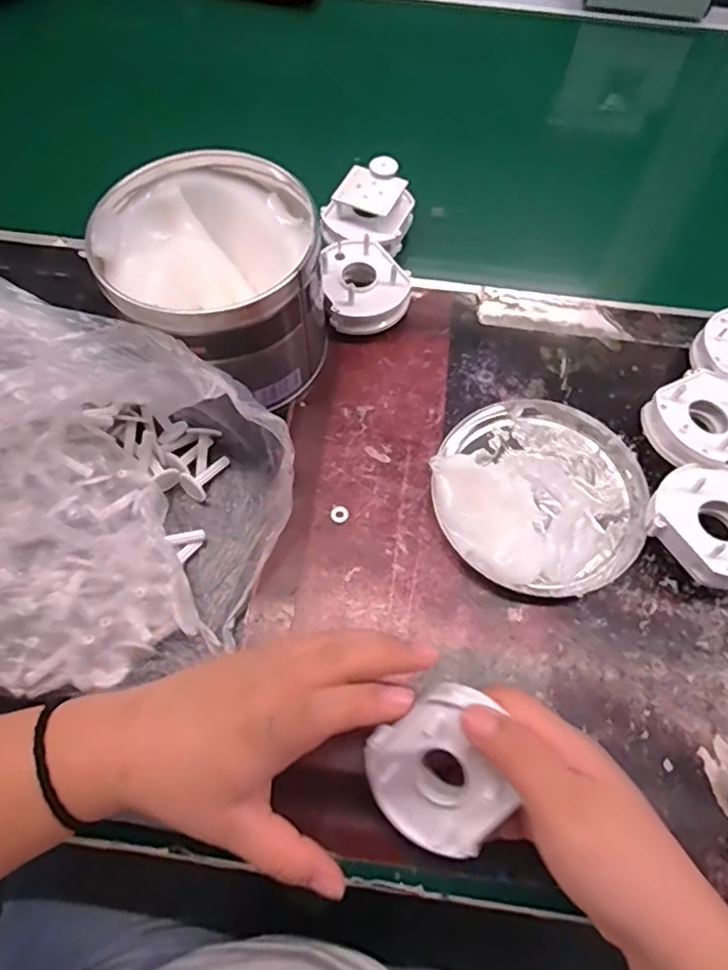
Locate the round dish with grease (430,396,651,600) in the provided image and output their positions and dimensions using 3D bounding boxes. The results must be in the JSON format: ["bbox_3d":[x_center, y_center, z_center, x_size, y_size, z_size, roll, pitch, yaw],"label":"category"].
[{"bbox_3d":[0.107,0.002,0.371,0.126,0.027,0.127,0,63,-1],"label":"round dish with grease"}]

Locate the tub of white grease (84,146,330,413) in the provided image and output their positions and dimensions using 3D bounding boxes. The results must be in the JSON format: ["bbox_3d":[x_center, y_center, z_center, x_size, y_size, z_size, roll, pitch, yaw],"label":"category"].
[{"bbox_3d":[-0.090,-0.121,0.386,0.123,0.105,0.122,0,63,-1],"label":"tub of white grease"}]

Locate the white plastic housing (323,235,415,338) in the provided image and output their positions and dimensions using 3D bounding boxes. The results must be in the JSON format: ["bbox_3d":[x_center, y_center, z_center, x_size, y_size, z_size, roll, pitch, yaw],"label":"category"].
[{"bbox_3d":[0.001,-0.139,0.436,0.059,0.038,0.066,-8,64,-5],"label":"white plastic housing"}]

